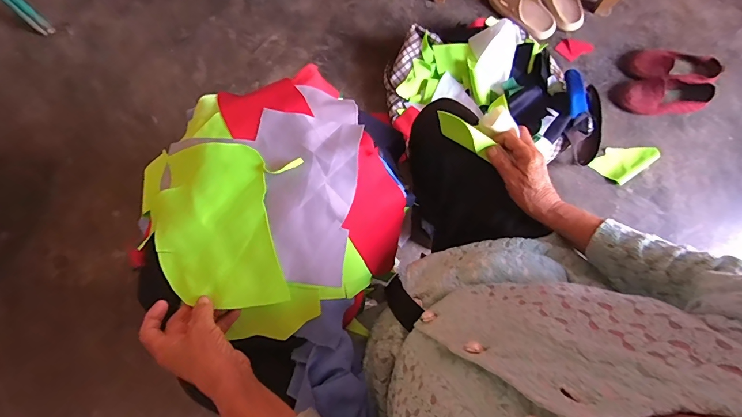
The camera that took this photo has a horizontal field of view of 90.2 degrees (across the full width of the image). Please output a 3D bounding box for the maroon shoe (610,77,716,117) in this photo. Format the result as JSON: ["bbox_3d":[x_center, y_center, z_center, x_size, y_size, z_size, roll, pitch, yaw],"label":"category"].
[{"bbox_3d":[0.752,-0.296,0.964,0.222,0.057,0.094,0,79,0],"label":"maroon shoe"}]

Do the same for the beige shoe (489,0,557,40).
[{"bbox_3d":[0.419,-0.563,1.014,0.222,0.064,0.099,43,82,8],"label":"beige shoe"}]

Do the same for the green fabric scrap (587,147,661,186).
[{"bbox_3d":[0.659,-0.126,0.959,0.151,0.019,0.095,-35,81,-6],"label":"green fabric scrap"}]

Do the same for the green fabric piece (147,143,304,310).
[{"bbox_3d":[-0.184,0.017,0.448,0.172,0.025,0.188,2,79,1],"label":"green fabric piece"}]

